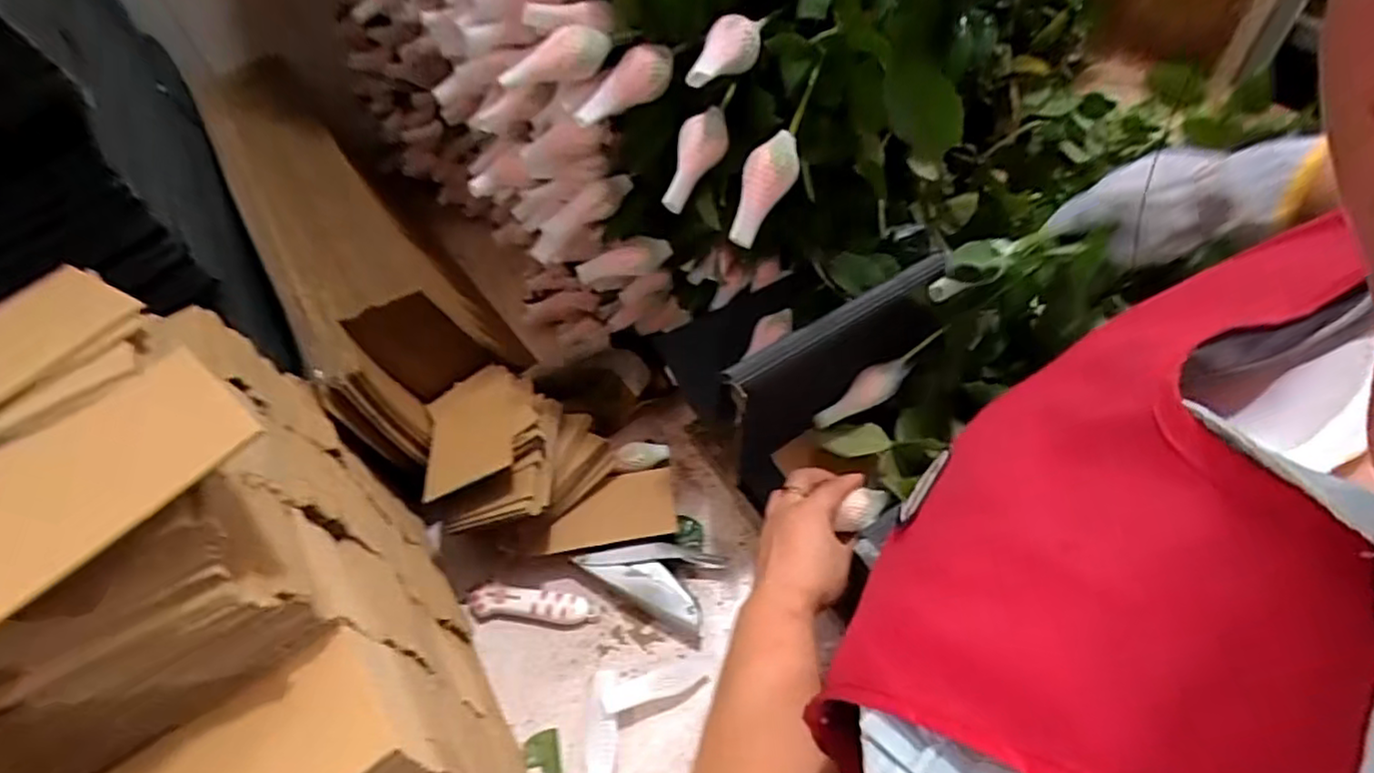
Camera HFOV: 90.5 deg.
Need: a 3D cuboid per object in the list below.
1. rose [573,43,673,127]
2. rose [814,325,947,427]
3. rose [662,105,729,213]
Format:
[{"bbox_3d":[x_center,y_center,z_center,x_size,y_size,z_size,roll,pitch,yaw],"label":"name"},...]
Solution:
[{"bbox_3d":[-0.048,-0.225,0.512,0.086,0.035,0.030,-37,57,-4],"label":"rose"},{"bbox_3d":[0.173,-0.005,0.608,0.135,0.024,0.023,-38,54,8],"label":"rose"},{"bbox_3d":[0.004,-0.176,0.522,0.044,0.034,0.084,32,101,26],"label":"rose"}]

